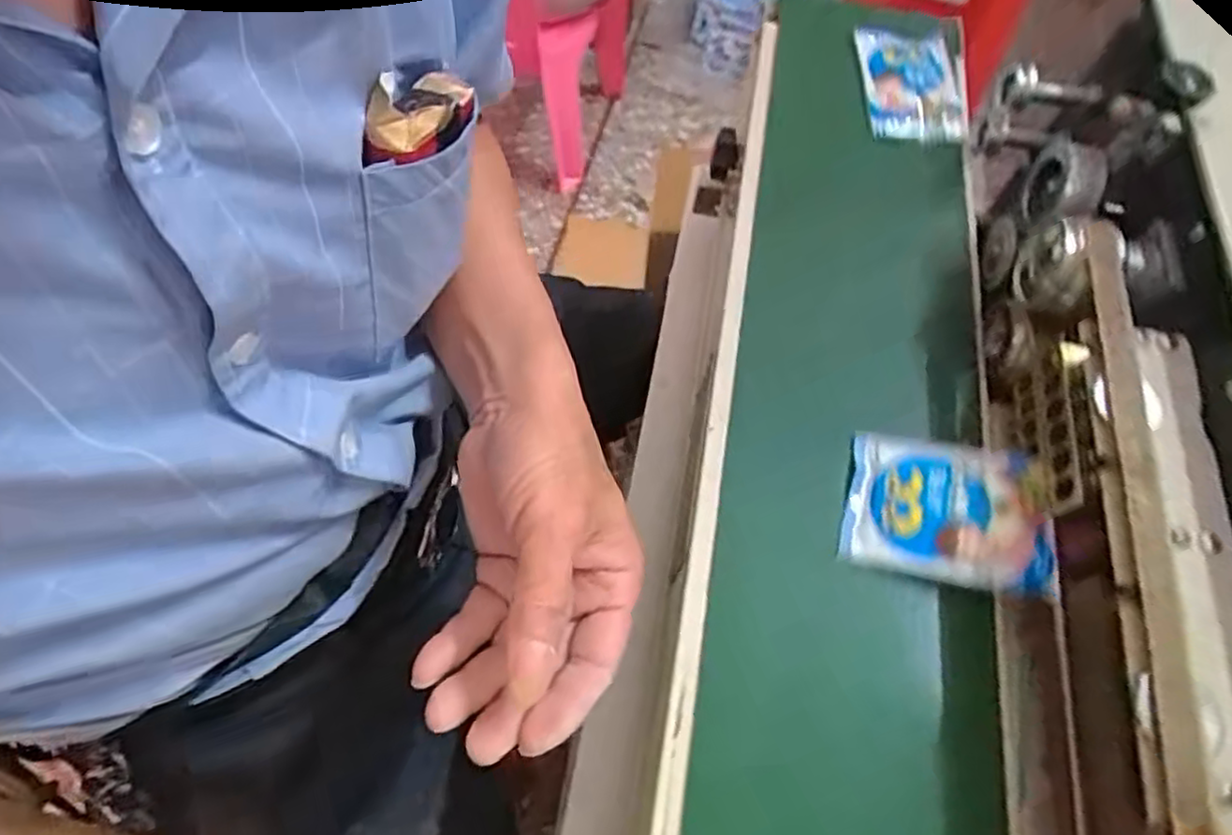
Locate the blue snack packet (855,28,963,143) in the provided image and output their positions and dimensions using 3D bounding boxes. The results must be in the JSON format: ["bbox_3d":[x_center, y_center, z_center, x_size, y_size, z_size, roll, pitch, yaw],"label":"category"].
[{"bbox_3d":[0.209,-0.235,0.498,0.070,0.019,0.106,5,63,-2],"label":"blue snack packet"}]

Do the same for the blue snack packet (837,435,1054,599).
[{"bbox_3d":[0.163,0.048,0.350,0.093,0.018,0.071,7,64,17],"label":"blue snack packet"}]

